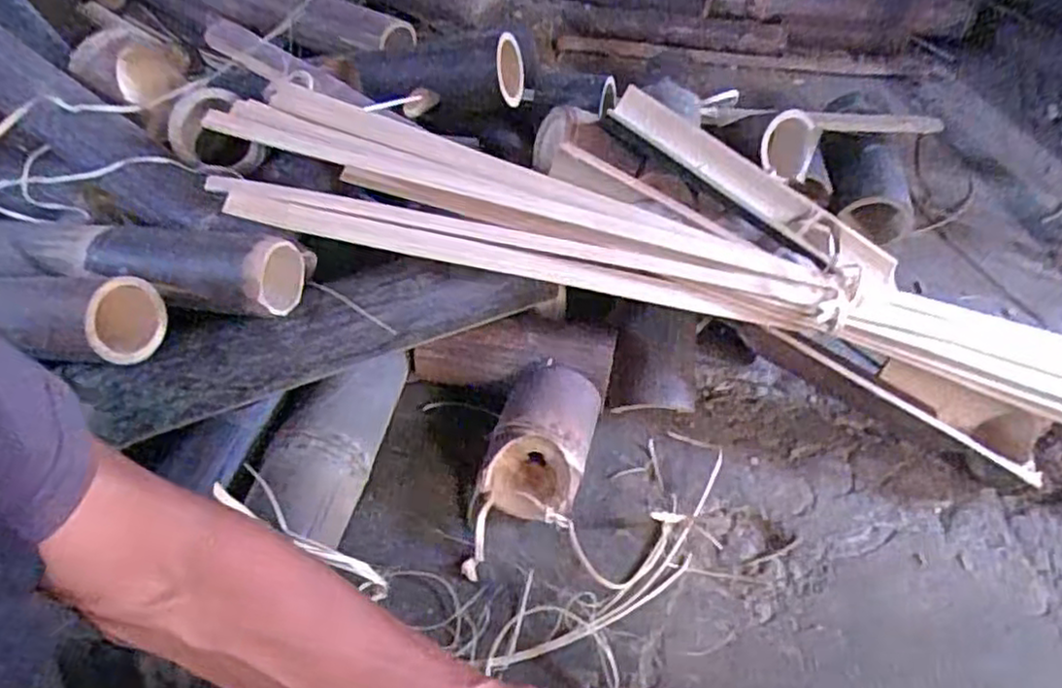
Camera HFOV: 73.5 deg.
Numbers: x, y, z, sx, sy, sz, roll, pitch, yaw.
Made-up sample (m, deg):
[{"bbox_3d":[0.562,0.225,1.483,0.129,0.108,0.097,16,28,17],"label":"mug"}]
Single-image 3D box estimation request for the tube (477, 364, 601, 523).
[{"bbox_3d":[0.010,0.086,0.608,0.080,0.074,0.121,14,52,8],"label":"tube"}]

